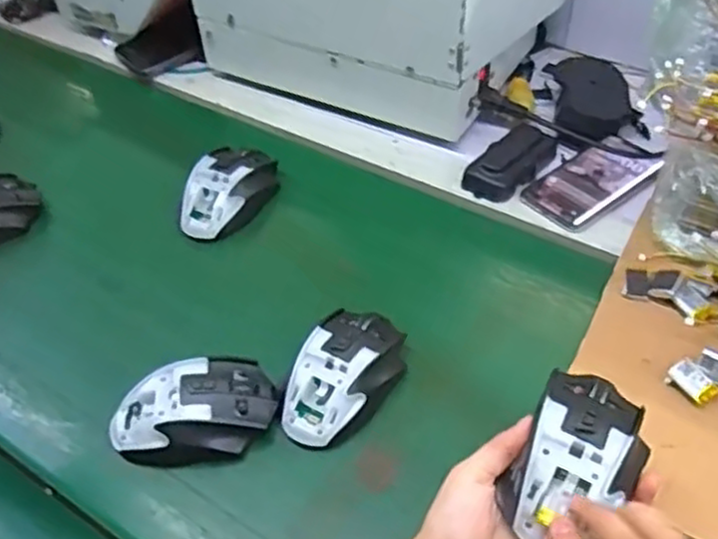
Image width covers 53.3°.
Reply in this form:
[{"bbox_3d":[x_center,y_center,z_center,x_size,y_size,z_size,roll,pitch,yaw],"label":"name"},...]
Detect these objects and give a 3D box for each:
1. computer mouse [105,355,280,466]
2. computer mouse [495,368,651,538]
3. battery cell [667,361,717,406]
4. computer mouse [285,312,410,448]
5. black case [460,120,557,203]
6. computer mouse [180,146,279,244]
[{"bbox_3d":[-0.120,0.101,0.511,0.122,0.038,0.070,-13,48,-7],"label":"computer mouse"},{"bbox_3d":[0.125,0.105,0.405,0.063,0.028,0.108,20,53,22],"label":"computer mouse"},{"bbox_3d":[0.239,0.081,0.511,0.018,0.008,0.031,-31,52,-21],"label":"battery cell"},{"bbox_3d":[-0.010,0.076,0.521,0.065,0.033,0.107,17,51,19],"label":"computer mouse"},{"bbox_3d":[0.148,-0.105,0.687,0.047,0.023,0.112,29,56,28],"label":"black case"},{"bbox_3d":[-0.124,-0.075,0.679,0.069,0.041,0.114,21,53,22],"label":"computer mouse"}]

